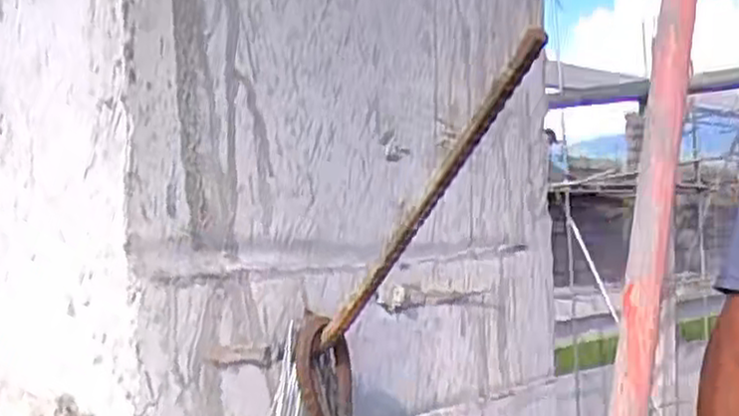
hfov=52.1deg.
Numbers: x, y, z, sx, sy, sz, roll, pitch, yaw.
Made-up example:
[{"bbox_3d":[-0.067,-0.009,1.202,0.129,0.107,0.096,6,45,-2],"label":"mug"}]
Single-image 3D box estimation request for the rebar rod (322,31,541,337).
[{"bbox_3d":[0.024,0.003,0.375,0.011,0.008,0.217,-1,-43,-38],"label":"rebar rod"}]

